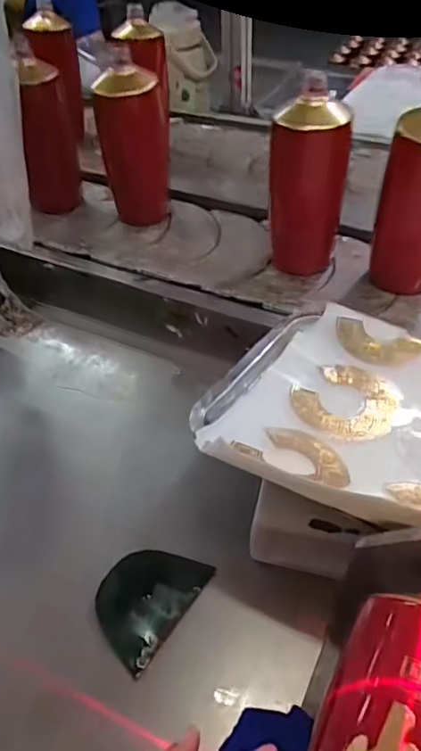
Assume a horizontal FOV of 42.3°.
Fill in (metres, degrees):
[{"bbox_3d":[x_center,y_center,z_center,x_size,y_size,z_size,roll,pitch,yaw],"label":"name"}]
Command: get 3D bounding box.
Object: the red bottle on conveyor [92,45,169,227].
[{"bbox_3d":[-0.093,-0.274,0.662,0.070,0.185,0.068,25,58,23],"label":"red bottle on conveyor"}]

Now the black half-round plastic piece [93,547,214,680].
[{"bbox_3d":[-0.044,0.151,0.372,0.057,0.013,0.079,27,59,24],"label":"black half-round plastic piece"}]

